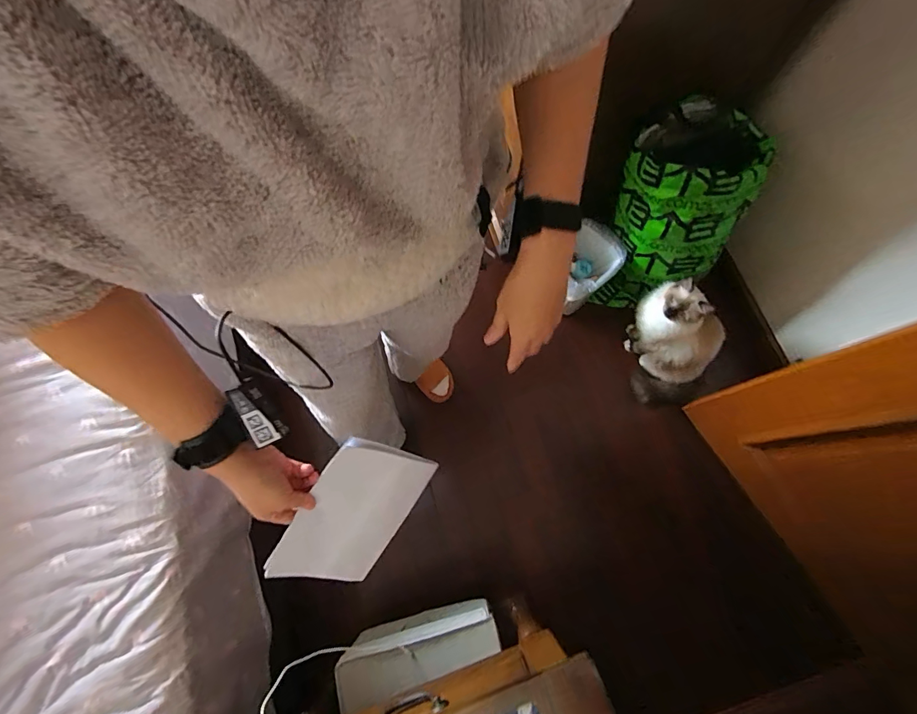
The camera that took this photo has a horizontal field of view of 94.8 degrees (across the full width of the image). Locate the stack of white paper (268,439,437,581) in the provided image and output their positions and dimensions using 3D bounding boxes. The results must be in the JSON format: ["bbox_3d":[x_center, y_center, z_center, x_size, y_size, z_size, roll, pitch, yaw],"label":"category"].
[{"bbox_3d":[-0.137,0.207,0.554,0.137,0.011,0.208,30,97,-28],"label":"stack of white paper"}]

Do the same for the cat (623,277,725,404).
[{"bbox_3d":[0.647,-0.039,1.238,0.209,0.344,0.293,-9,73,-2],"label":"cat"}]

